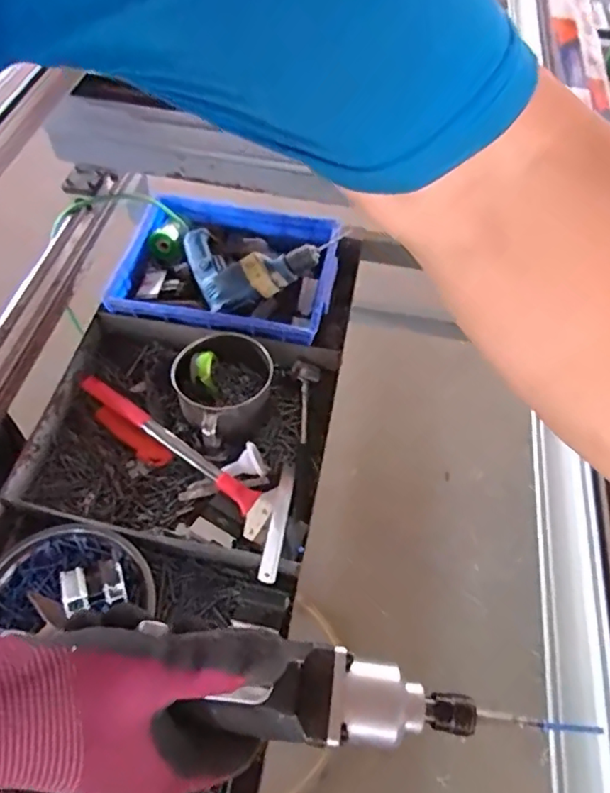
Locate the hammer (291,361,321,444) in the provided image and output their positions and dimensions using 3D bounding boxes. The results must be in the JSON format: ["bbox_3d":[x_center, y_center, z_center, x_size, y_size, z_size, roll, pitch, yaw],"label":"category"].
[{"bbox_3d":[0.000,0.010,0.877,0.044,0.019,0.131,4,71,-1],"label":"hammer"}]

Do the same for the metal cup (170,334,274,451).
[{"bbox_3d":[-0.130,-0.018,0.840,0.136,0.082,0.161,35,62,18],"label":"metal cup"}]

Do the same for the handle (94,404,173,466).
[{"bbox_3d":[-0.256,0.060,0.825,0.133,0.021,0.032,31,61,16],"label":"handle"}]

